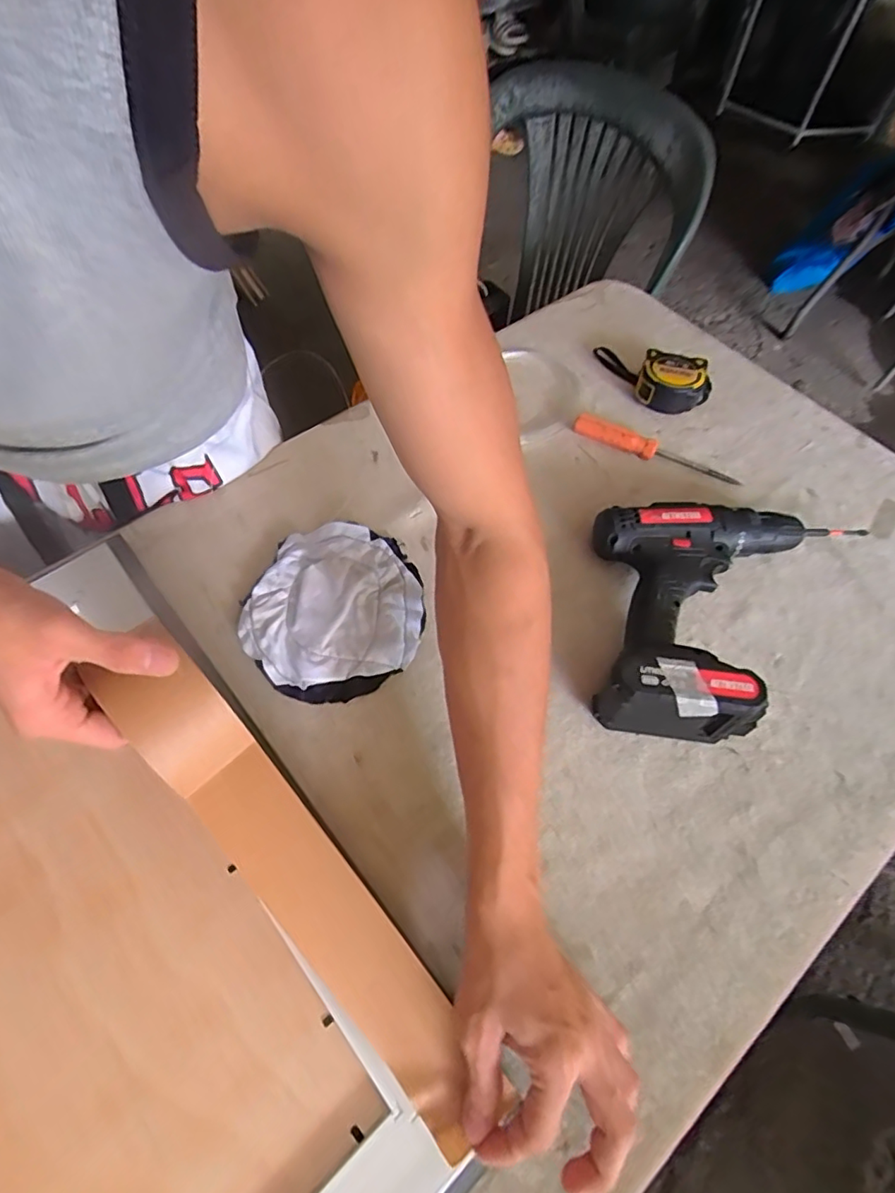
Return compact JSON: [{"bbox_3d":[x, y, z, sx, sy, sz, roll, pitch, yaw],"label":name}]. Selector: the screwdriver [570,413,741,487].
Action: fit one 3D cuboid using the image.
[{"bbox_3d":[0.212,-0.151,0.576,0.168,0.022,0.023,22,62,12],"label":"screwdriver"}]

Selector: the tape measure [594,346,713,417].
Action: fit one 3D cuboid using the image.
[{"bbox_3d":[0.222,-0.248,0.623,0.067,0.042,0.133,-34,53,-20],"label":"tape measure"}]

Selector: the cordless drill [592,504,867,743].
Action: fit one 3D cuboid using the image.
[{"bbox_3d":[0.238,0.009,0.459,0.225,0.073,0.213,6,60,3],"label":"cordless drill"}]

